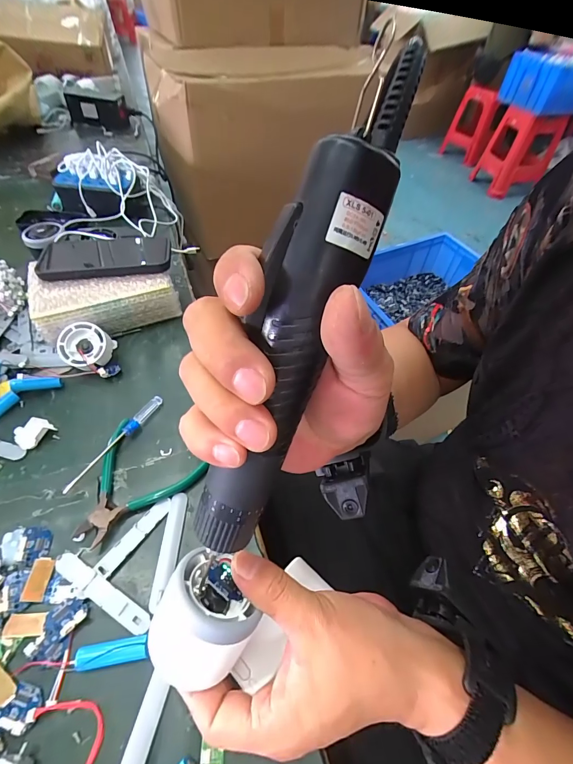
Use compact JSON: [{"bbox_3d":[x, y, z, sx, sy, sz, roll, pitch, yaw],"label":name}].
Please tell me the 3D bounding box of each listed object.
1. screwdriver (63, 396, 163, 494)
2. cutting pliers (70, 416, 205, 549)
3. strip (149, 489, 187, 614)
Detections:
[{"bbox_3d":[-0.174,0.062,0.361,0.012,0.014,0.127,22,53,14],"label":"screwdriver"},{"bbox_3d":[-0.152,0.099,0.328,0.108,0.011,0.108,25,54,16],"label":"cutting pliers"},{"bbox_3d":[-0.101,0.142,0.300,0.017,0.005,0.092,2,51,-2],"label":"strip"}]

